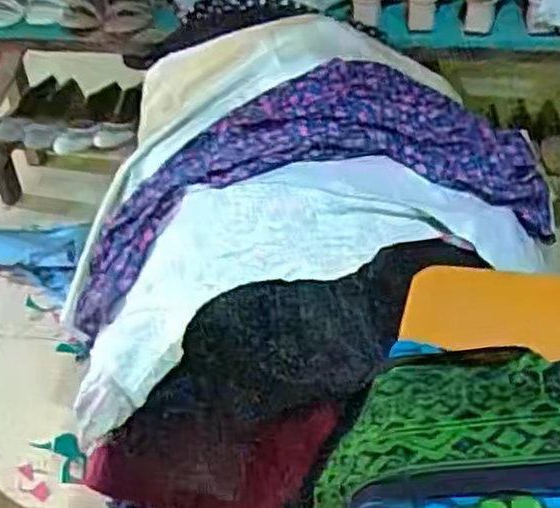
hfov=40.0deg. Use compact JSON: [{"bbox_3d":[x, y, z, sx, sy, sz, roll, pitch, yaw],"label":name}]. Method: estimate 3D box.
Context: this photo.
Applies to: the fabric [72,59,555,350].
[{"bbox_3d":[0.040,-0.098,1.105,0.706,0.179,0.330,-17,45,-13],"label":"fabric"}]

